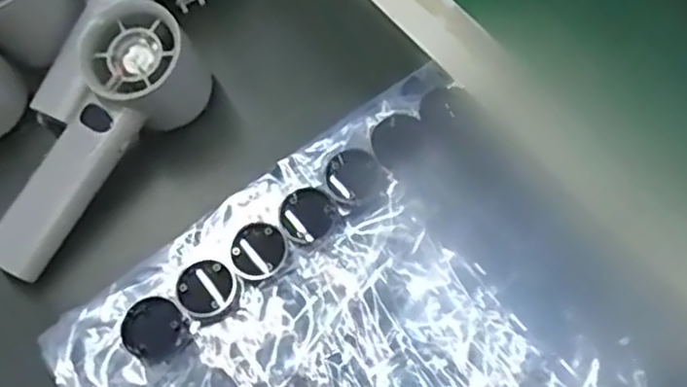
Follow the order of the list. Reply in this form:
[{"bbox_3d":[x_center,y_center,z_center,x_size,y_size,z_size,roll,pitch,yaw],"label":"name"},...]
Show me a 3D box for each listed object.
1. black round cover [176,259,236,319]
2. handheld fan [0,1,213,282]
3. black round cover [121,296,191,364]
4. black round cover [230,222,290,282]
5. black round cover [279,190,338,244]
[{"bbox_3d":[-0.068,0.048,0.339,0.028,0.011,0.029,0,65,0],"label":"black round cover"},{"bbox_3d":[-0.138,-0.027,0.373,0.057,0.052,0.157,32,82,13],"label":"handheld fan"},{"bbox_3d":[-0.093,0.068,0.333,0.029,0.011,0.031,0,65,0],"label":"black round cover"},{"bbox_3d":[-0.044,0.030,0.346,0.029,0.012,0.029,0,65,0],"label":"black round cover"},{"bbox_3d":[-0.018,0.011,0.349,0.028,0.004,0.027,0,65,0],"label":"black round cover"}]

